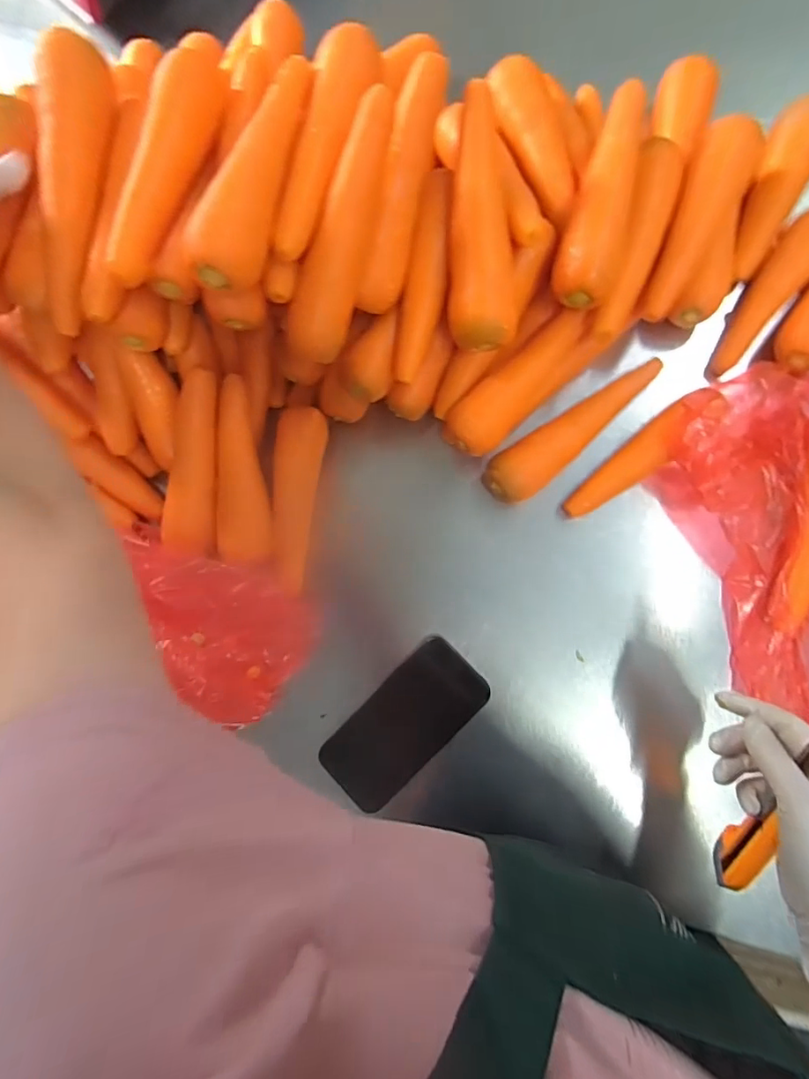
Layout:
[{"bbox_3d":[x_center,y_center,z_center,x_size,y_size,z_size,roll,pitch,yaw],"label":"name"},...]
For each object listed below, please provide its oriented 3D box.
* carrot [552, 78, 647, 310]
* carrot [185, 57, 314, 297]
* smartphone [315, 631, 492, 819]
[{"bbox_3d":[0.163,-0.272,0.398,0.049,0.046,0.177,18,88,7],"label":"carrot"},{"bbox_3d":[-0.096,-0.250,0.332,0.035,0.043,0.178,17,88,7],"label":"carrot"},{"bbox_3d":[0.000,0.172,0.472,0.078,0.016,0.160,44,91,7],"label":"smartphone"}]

